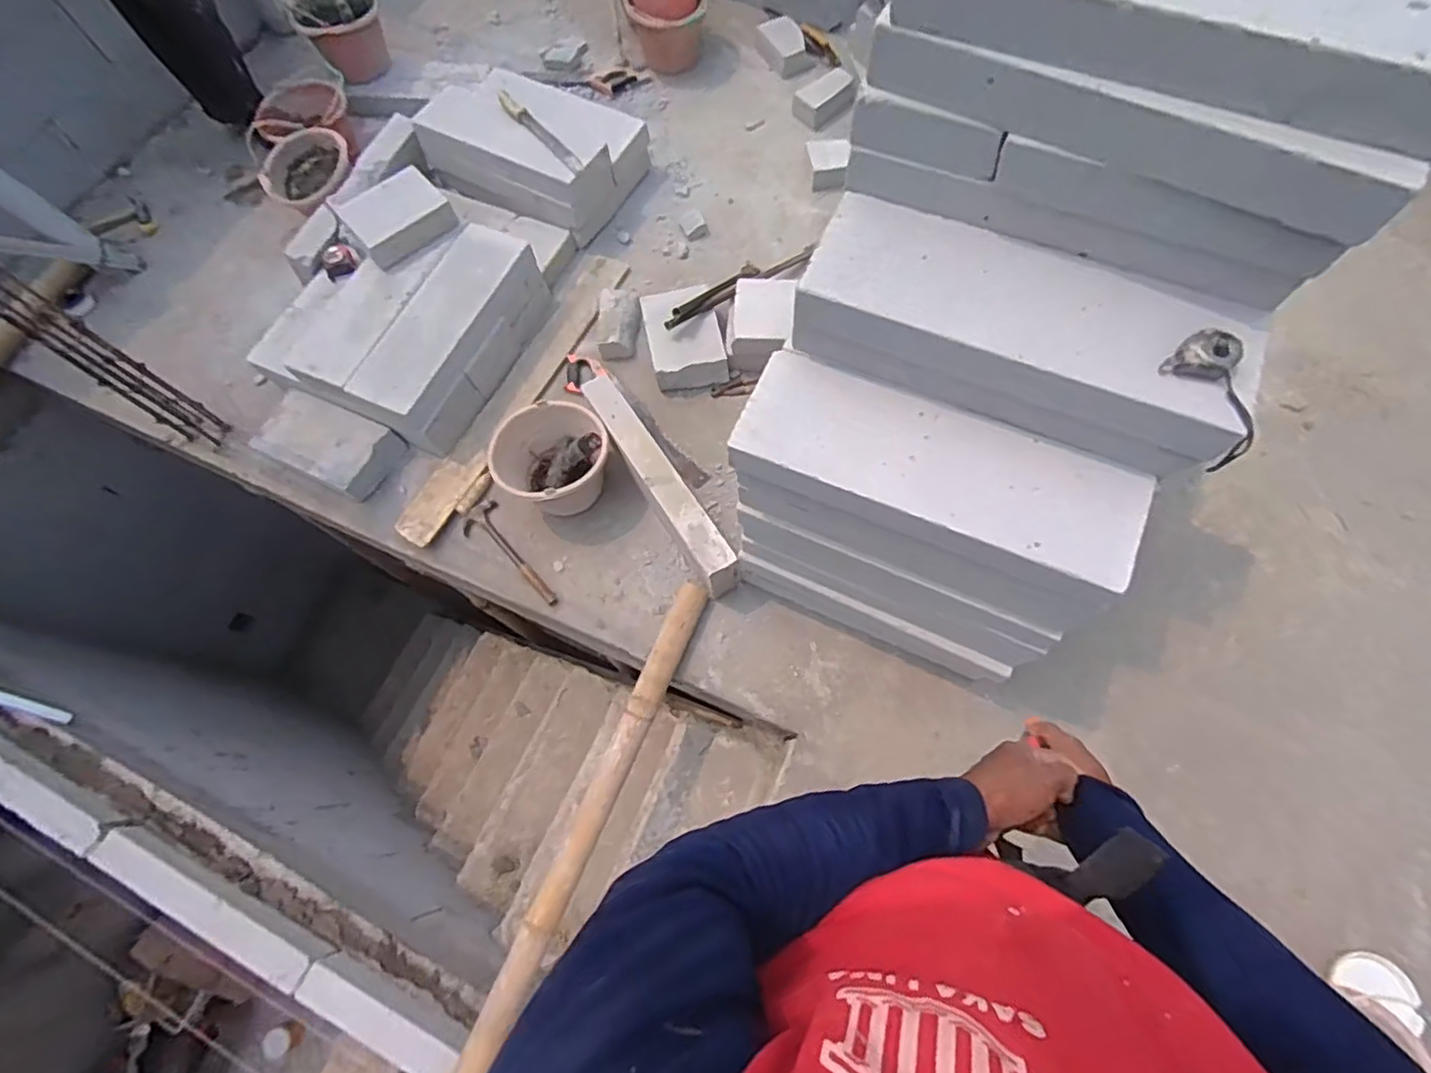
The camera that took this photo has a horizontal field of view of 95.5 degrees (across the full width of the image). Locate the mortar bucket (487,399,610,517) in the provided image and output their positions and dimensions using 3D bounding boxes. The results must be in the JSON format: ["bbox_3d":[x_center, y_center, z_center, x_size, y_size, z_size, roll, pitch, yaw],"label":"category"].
[{"bbox_3d":[-0.399,-0.183,1.598,0.254,0.174,0.262,-1,68,2],"label":"mortar bucket"}]

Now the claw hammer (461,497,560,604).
[{"bbox_3d":[-0.511,0.046,1.623,0.099,0.024,0.331,-40,72,-12],"label":"claw hammer"}]

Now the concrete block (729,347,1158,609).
[{"bbox_3d":[0.326,-0.094,1.000,0.587,0.095,0.195,24,72,12],"label":"concrete block"}]

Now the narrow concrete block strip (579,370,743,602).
[{"bbox_3d":[-0.134,-0.120,1.551,0.089,0.197,0.563,-33,70,-10],"label":"narrow concrete block strip"}]

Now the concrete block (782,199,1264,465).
[{"bbox_3d":[0.421,-0.290,0.935,0.587,0.154,0.185,24,71,12],"label":"concrete block"}]

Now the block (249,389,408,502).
[{"bbox_3d":[-1.010,-0.241,1.687,0.336,0.124,0.189,20,71,10],"label":"block"}]

